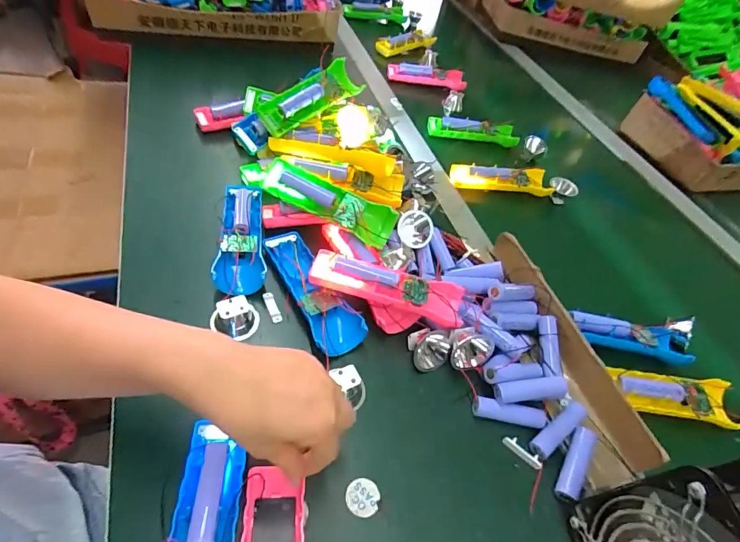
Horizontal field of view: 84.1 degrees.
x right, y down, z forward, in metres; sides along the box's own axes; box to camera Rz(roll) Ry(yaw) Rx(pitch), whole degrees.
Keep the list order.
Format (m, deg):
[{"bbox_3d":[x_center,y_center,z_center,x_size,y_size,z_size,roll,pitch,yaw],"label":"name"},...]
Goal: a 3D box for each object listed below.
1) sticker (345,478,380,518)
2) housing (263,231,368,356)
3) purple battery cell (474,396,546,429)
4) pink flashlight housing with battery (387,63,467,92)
[{"bbox_3d":[-0.006,0.180,0.327,0.026,0.004,0.027,7,48,-8],"label":"sticker"},{"bbox_3d":[-0.062,0.021,0.433,0.045,0.035,0.155,-24,57,-23],"label":"housing"},{"bbox_3d":[0.130,0.132,0.382,0.068,0.016,0.015,14,48,-2],"label":"purple battery cell"},{"bbox_3d":[0.115,-0.396,0.822,0.157,0.027,0.049,8,51,1],"label":"pink flashlight housing with battery"}]

